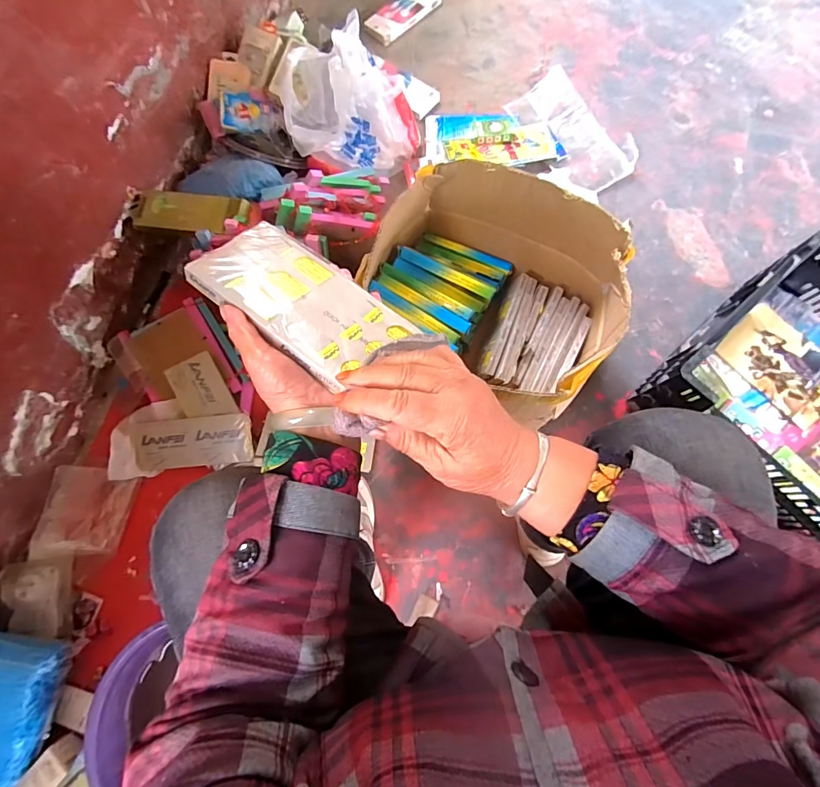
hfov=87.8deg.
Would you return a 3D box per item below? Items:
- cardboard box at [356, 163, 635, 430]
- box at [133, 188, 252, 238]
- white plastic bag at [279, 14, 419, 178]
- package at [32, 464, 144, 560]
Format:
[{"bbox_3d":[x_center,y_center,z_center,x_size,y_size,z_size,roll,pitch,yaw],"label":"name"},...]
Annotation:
[{"bbox_3d":[0.129,-0.158,0.725,0.382,0.242,0.305,31,77,9],"label":"cardboard box"},{"bbox_3d":[-0.401,-0.329,0.783,0.199,0.021,0.085,7,75,2],"label":"box"},{"bbox_3d":[-0.110,-0.546,0.835,0.150,0.298,0.243,36,78,10],"label":"white plastic bag"},{"bbox_3d":[-0.570,0.210,0.747,0.131,0.038,0.155,6,75,3],"label":"package"}]

